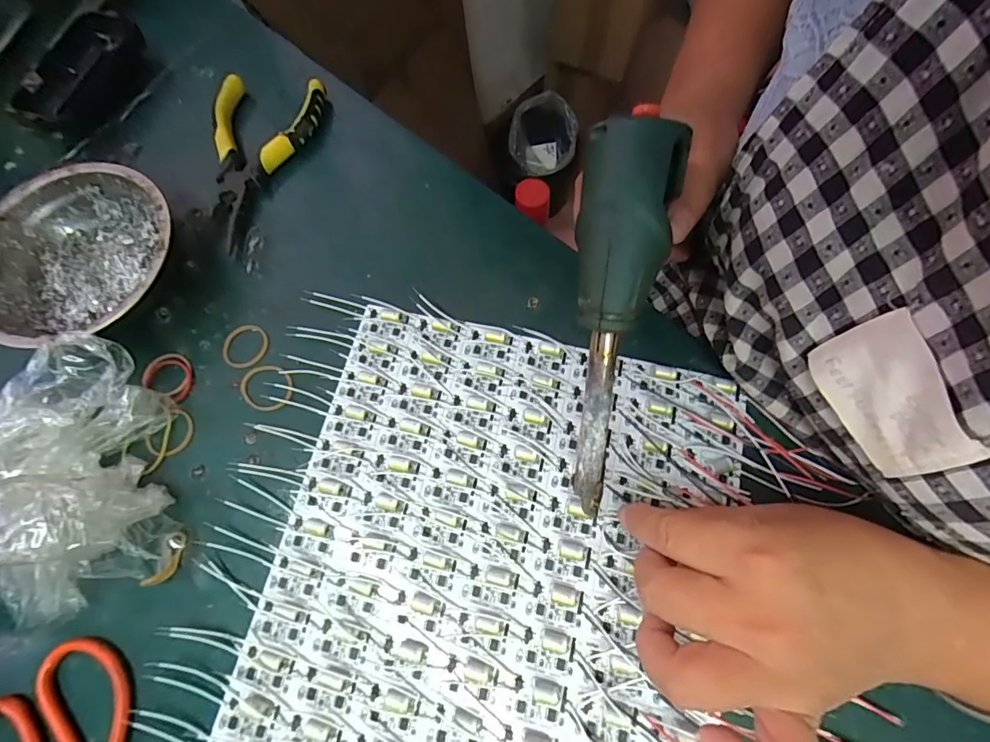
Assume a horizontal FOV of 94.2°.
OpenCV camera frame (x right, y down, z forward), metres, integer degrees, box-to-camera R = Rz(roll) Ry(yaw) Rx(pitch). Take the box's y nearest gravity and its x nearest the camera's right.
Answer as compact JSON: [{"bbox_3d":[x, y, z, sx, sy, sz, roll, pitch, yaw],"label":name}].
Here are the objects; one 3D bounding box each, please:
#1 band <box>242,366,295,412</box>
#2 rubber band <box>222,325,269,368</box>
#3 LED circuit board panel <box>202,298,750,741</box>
[{"bbox_3d":[-0.144,0.010,0.290,0.033,0.004,0.031,-2,71,6],"label":"band"},{"bbox_3d":[-0.163,-0.017,0.300,0.027,0.004,0.032,25,73,10],"label":"rubber band"},{"bbox_3d":[0.004,0.116,0.245,0.254,0.011,0.287,11,72,6],"label":"LED circuit board panel"}]

